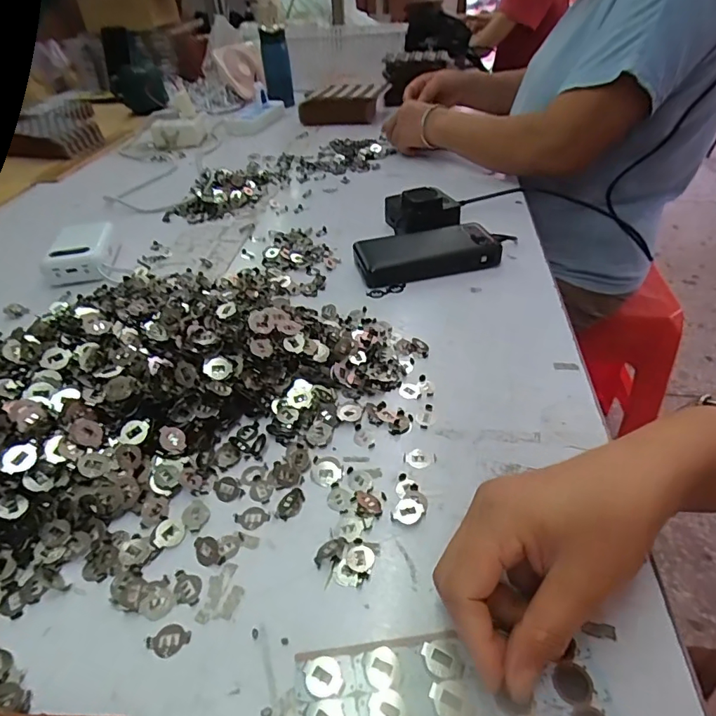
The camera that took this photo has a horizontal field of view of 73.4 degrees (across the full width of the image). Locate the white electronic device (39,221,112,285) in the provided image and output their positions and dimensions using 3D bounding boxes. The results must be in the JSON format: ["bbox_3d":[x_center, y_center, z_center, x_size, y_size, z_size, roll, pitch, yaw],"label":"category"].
[{"bbox_3d":[-0.336,-0.125,0.580,0.069,0.039,0.106,-12,41,-9],"label":"white electronic device"}]

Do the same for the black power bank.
[{"bbox_3d":[0.076,-0.118,0.540,0.155,0.025,0.077,-10,41,-7],"label":"black power bank"}]

